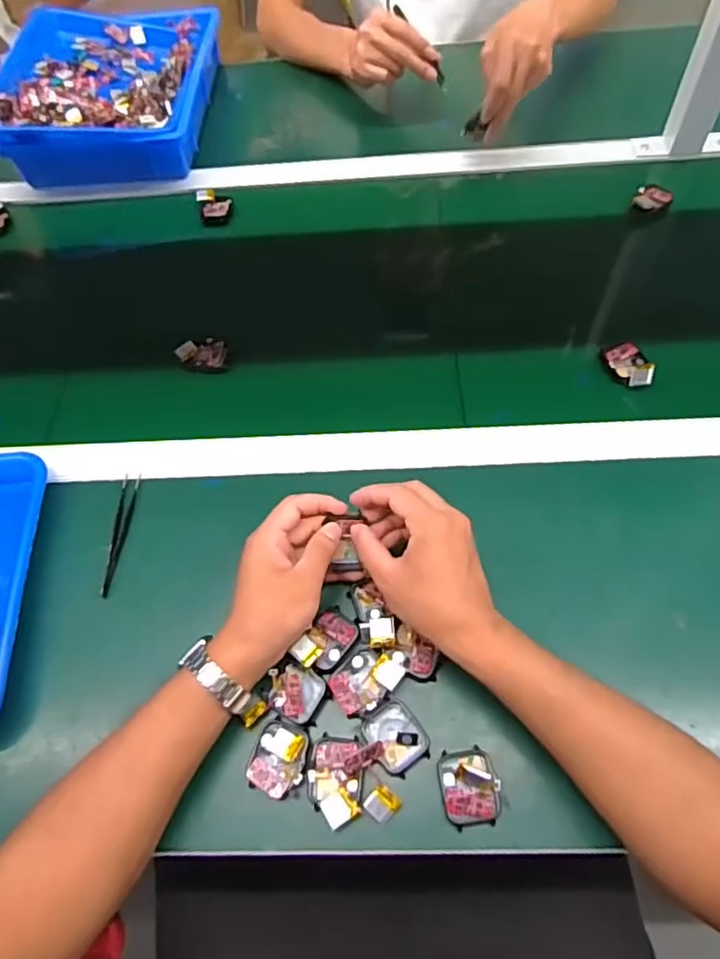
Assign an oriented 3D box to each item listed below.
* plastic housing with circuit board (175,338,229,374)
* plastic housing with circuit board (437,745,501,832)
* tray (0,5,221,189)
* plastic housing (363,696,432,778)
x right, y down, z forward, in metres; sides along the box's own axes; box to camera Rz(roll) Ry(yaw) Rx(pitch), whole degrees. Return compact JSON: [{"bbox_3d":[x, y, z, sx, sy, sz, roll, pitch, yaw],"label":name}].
[{"bbox_3d":[-0.166,-0.131,0.637,0.054,0.017,0.035,2,60,5],"label":"plastic housing with circuit board"},{"bbox_3d":[0.075,0.210,0.412,0.038,0.014,0.047,-8,60,0],"label":"plastic housing with circuit board"},{"bbox_3d":[-0.350,-0.560,0.854,0.269,0.083,0.334,-4,60,2],"label":"tray"},{"bbox_3d":[0.026,0.185,0.437,0.039,0.010,0.047,-31,63,-13],"label":"plastic housing"}]

